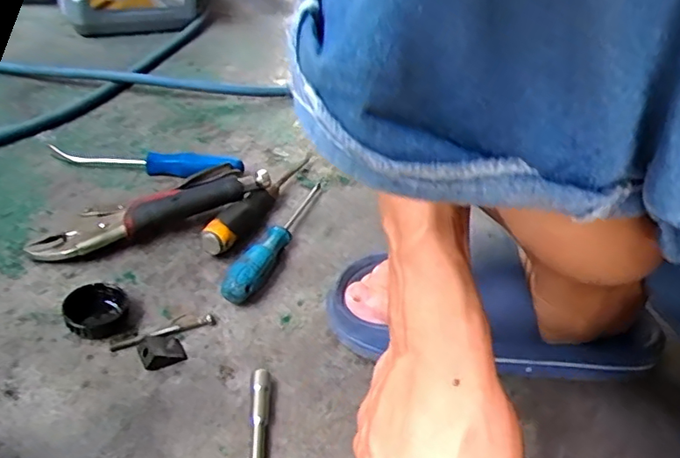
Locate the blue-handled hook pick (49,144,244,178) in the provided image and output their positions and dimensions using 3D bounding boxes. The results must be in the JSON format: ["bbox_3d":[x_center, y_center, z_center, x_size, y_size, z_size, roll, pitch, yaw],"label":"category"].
[{"bbox_3d":[-0.202,-0.072,0.591,0.190,0.022,0.031,8,36,-1],"label":"blue-handled hook pick"}]

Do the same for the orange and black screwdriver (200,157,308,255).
[{"bbox_3d":[-0.079,-0.039,0.566,0.027,0.036,0.197,18,37,12],"label":"orange and black screwdriver"}]

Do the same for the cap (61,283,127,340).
[{"bbox_3d":[-0.186,0.062,0.422,0.044,0.020,0.041,4,37,-3],"label":"cap"}]

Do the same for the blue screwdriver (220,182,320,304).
[{"bbox_3d":[-0.059,0.000,0.526,0.026,0.032,0.200,15,37,8],"label":"blue screwdriver"}]

